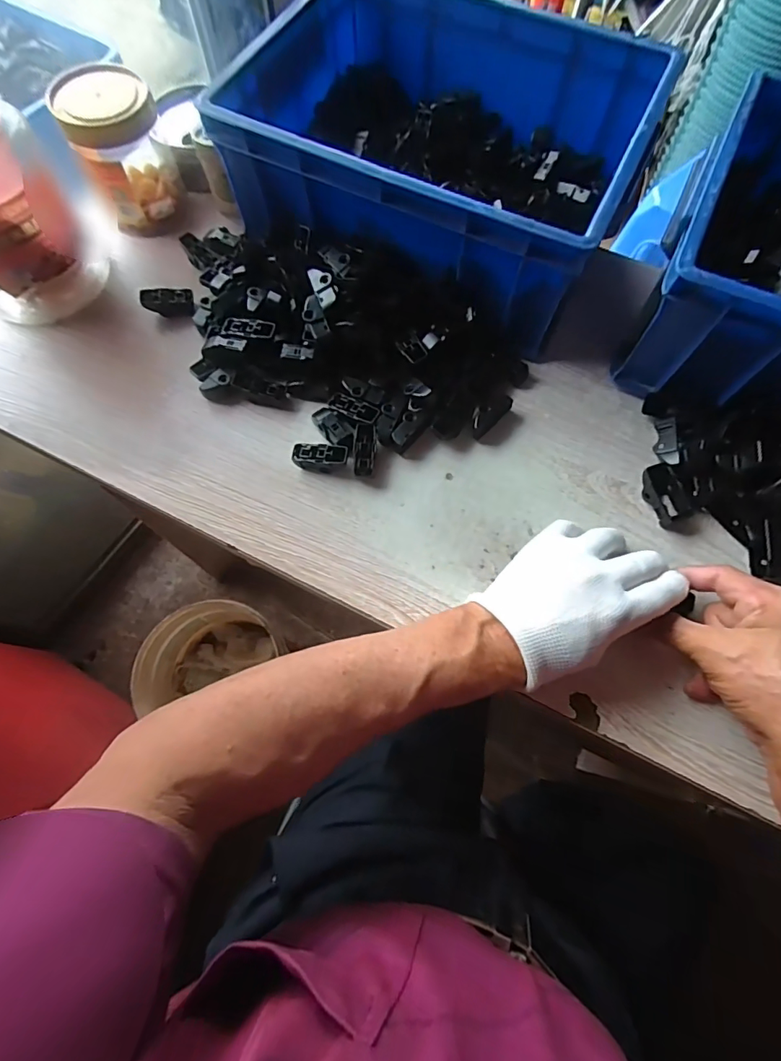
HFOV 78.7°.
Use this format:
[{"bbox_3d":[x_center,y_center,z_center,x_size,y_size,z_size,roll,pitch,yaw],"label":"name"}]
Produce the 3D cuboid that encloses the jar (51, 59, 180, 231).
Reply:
[{"bbox_3d":[-0.261,-0.371,0.459,0.082,0.098,0.090,-31,74,-11],"label":"jar"}]

